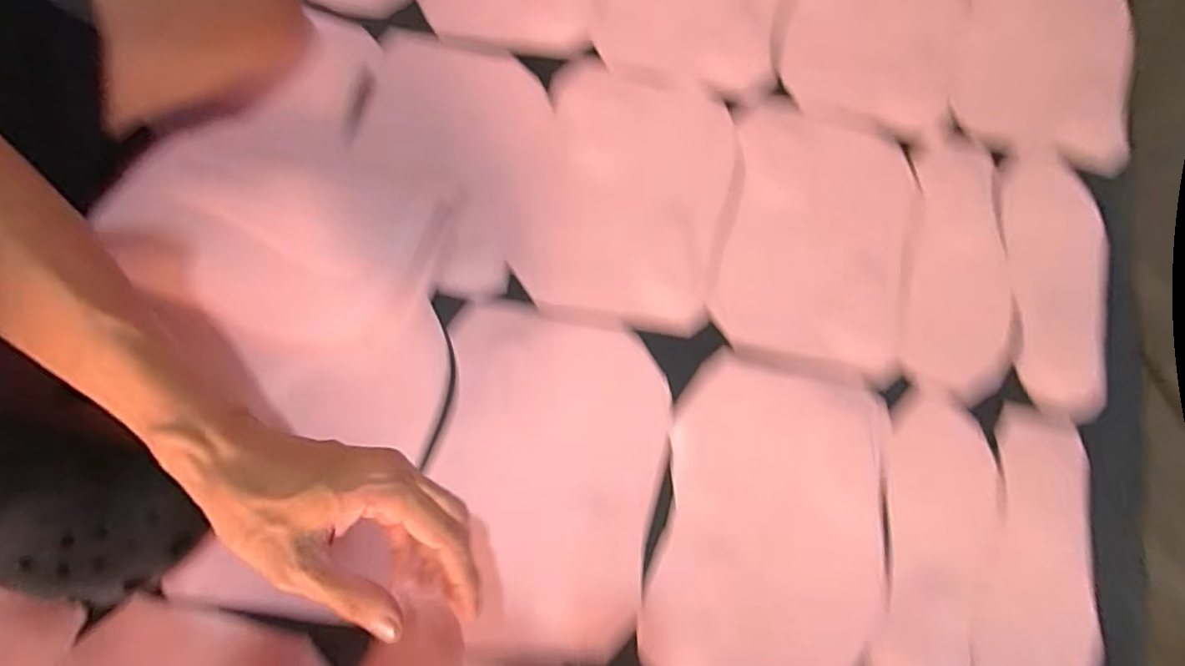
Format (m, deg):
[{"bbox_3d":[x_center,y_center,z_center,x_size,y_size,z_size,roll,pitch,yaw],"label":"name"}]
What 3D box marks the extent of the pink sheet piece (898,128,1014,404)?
[{"bbox_3d":[0.345,-0.067,0.544,0.094,0.009,0.258,13,77,2],"label":"pink sheet piece"}]

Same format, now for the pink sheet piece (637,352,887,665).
[{"bbox_3d":[0.148,0.153,0.469,0.182,0.027,0.257,12,77,1],"label":"pink sheet piece"}]

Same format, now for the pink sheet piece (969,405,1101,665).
[{"bbox_3d":[0.366,0.197,0.472,0.092,0.016,0.262,19,77,3],"label":"pink sheet piece"}]

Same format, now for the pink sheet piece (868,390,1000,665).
[{"bbox_3d":[0.283,0.183,0.472,0.094,0.017,0.256,14,77,2],"label":"pink sheet piece"}]

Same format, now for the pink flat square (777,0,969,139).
[{"bbox_3d":[0.294,-0.331,0.599,0.182,0.005,0.247,13,77,2],"label":"pink flat square"}]

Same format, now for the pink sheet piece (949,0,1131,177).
[{"bbox_3d":[0.472,-0.303,0.606,0.179,0.007,0.257,11,77,1],"label":"pink sheet piece"}]

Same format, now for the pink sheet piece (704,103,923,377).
[{"bbox_3d":[0.213,-0.097,0.546,0.176,0.010,0.250,13,77,2],"label":"pink sheet piece"}]

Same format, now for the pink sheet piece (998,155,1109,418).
[{"bbox_3d":[0.441,-0.052,0.544,0.102,0.011,0.259,7,77,0],"label":"pink sheet piece"}]

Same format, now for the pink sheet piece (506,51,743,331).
[{"bbox_3d":[0.036,-0.135,0.541,0.179,0.012,0.256,12,77,1],"label":"pink sheet piece"}]

